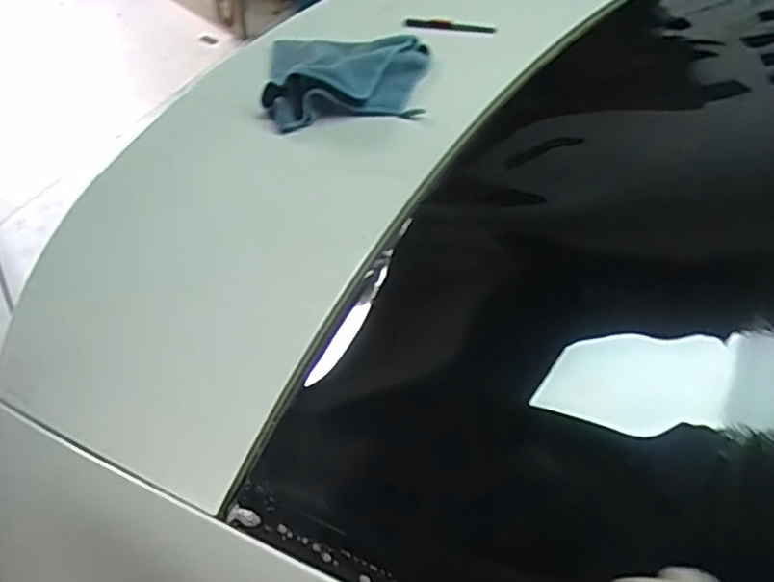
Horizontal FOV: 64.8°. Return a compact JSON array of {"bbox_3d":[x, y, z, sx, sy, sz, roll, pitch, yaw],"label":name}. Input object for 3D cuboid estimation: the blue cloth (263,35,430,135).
[{"bbox_3d":[-0.050,-0.264,0.750,0.198,0.045,0.175,6,51,1],"label":"blue cloth"}]

